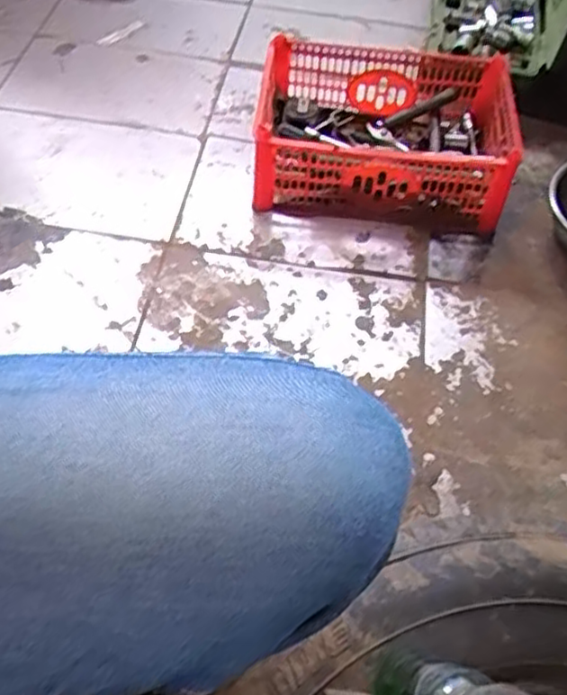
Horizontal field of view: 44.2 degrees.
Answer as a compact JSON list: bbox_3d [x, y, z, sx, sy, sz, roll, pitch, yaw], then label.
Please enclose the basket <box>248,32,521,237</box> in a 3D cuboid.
[{"bbox_3d":[0.153,-0.334,1.105,0.372,0.169,0.283,5,52,0],"label":"basket"}]

